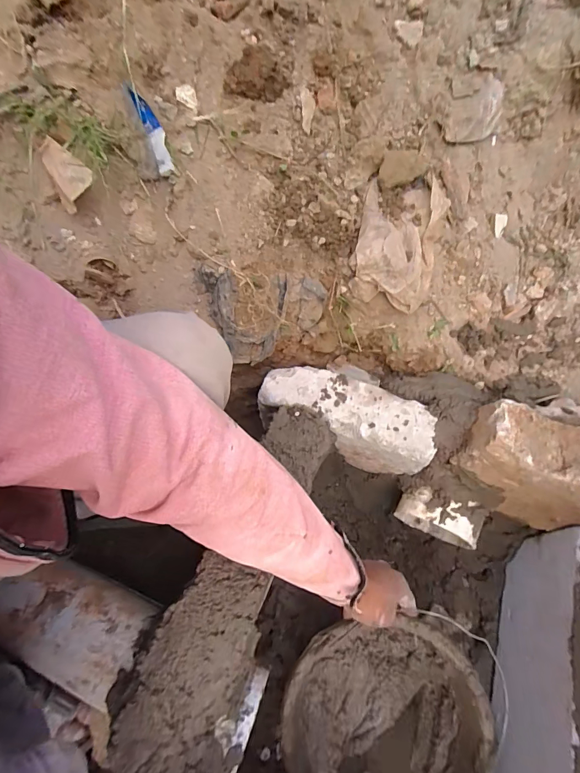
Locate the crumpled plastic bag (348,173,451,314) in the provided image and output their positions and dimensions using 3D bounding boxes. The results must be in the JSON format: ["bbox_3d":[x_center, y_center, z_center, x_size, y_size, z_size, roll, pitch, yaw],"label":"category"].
[{"bbox_3d":[0.149,-0.199,0.506,0.116,0.048,0.176,11,91,-4],"label":"crumpled plastic bag"}]

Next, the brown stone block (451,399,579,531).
[{"bbox_3d":[0.311,0.102,0.481,0.180,0.150,0.089,24,65,13],"label":"brown stone block"}]

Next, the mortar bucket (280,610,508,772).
[{"bbox_3d":[0.115,0.405,0.466,0.220,0.106,0.218,0,62,1],"label":"mortar bucket"}]

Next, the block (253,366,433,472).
[{"bbox_3d":[0.076,0.057,0.570,0.245,0.156,0.083,18,64,10],"label":"block"}]

